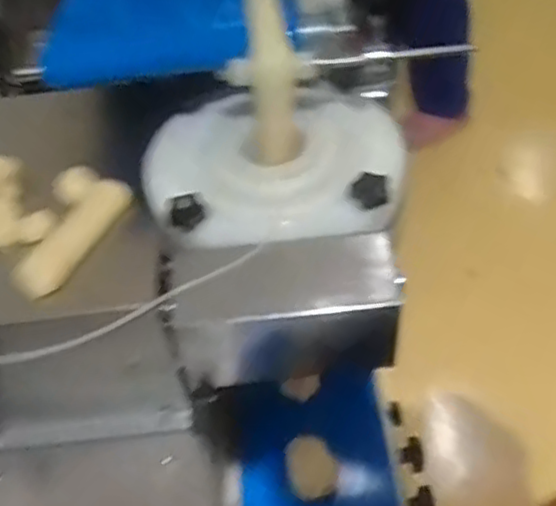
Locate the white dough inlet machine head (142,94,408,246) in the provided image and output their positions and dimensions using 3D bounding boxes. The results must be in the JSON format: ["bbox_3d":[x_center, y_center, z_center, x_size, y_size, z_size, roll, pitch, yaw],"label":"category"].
[{"bbox_3d":[-0.005,-0.092,0.723,0.263,0.037,0.208,3,49,9],"label":"white dough inlet machine head"}]

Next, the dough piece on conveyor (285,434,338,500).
[{"bbox_3d":[0.032,0.208,0.687,0.046,0.025,0.055,-19,50,-11],"label":"dough piece on conveyor"}]

